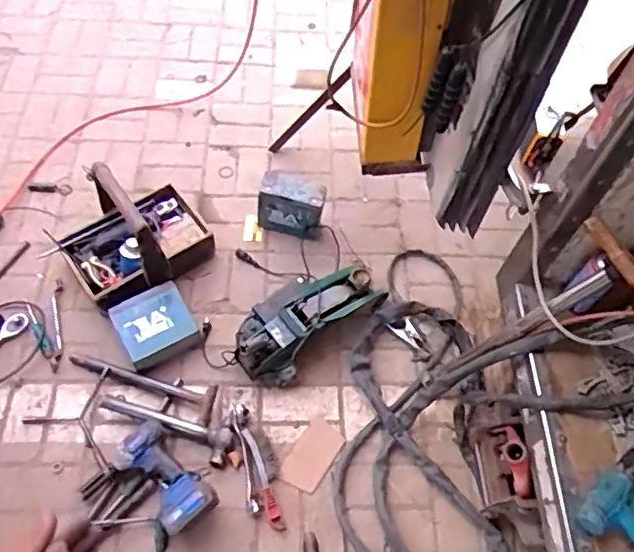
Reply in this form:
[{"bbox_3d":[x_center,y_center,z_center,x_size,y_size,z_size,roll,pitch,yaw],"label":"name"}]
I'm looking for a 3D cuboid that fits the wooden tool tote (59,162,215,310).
[{"bbox_3d":[-0.450,-0.123,1.445,0.346,0.272,0.235,-35,67,-23],"label":"wooden tool tote"}]

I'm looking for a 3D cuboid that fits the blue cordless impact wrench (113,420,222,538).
[{"bbox_3d":[-0.331,0.433,1.253,0.116,0.084,0.231,-37,68,-24],"label":"blue cordless impact wrench"}]

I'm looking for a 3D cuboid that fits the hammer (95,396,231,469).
[{"bbox_3d":[-0.340,0.349,1.338,0.298,0.038,0.085,17,59,6],"label":"hammer"}]

